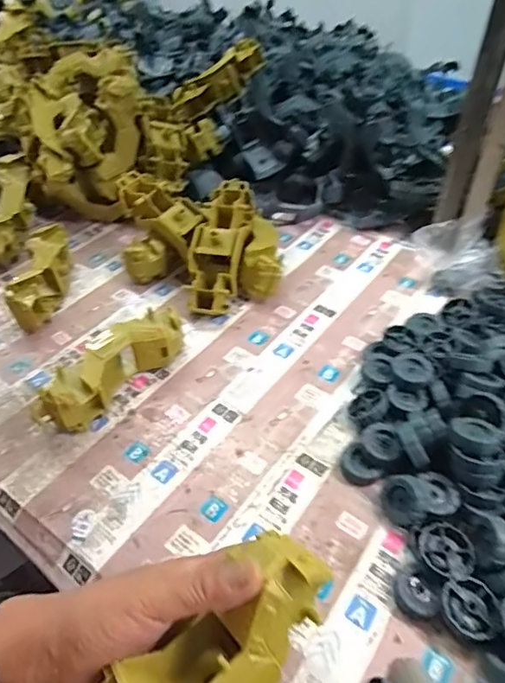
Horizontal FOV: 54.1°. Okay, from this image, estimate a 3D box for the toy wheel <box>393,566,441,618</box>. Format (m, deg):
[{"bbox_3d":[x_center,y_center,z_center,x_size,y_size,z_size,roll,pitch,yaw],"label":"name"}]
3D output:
[{"bbox_3d":[0.121,0.188,0.367,0.026,0.016,0.033,-28,51,-25],"label":"toy wheel"}]

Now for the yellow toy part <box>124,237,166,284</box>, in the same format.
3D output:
[{"bbox_3d":[-0.138,-0.103,0.646,0.051,0.056,0.035,-7,46,-6],"label":"yellow toy part"}]

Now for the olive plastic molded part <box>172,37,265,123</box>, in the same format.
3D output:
[{"bbox_3d":[-0.051,-0.406,0.776,0.178,0.048,0.052,-42,55,-8],"label":"olive plastic molded part"}]

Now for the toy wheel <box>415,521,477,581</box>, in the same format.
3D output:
[{"bbox_3d":[0.149,0.161,0.379,0.036,0.011,0.042,-9,45,-8],"label":"toy wheel"}]

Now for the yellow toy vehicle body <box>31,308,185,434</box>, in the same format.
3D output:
[{"bbox_3d":[-0.142,0.027,0.499,0.050,0.061,0.159,32,55,28],"label":"yellow toy vehicle body"}]

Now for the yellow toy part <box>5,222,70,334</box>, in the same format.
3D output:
[{"bbox_3d":[-0.263,-0.087,0.629,0.053,0.059,0.166,-5,46,-4],"label":"yellow toy part"}]

